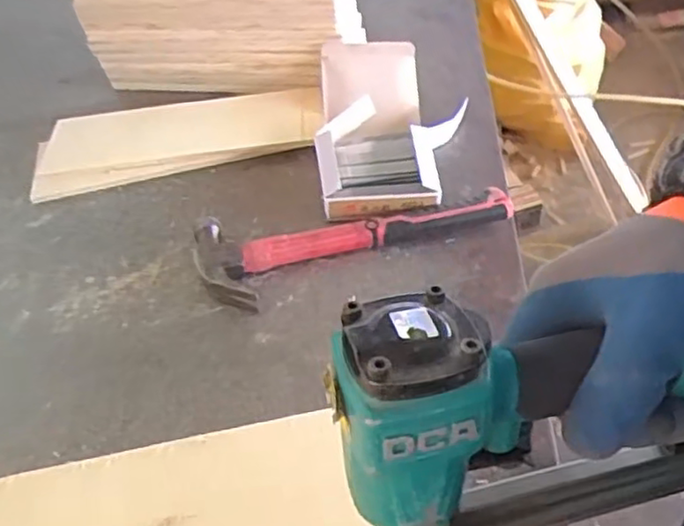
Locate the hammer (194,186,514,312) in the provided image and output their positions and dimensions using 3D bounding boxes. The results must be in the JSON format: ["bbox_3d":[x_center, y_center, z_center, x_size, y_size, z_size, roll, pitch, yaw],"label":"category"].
[{"bbox_3d":[0.015,-0.037,0.698,0.325,0.029,0.109,-16,47,-8],"label":"hammer"}]

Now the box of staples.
[{"bbox_3d":[0.056,-0.166,0.791,0.165,0.064,0.270,-2,47,5],"label":"box of staples"}]

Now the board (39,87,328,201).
[{"bbox_3d":[-0.206,-0.165,0.851,0.352,0.023,0.130,-10,47,-3],"label":"board"}]

